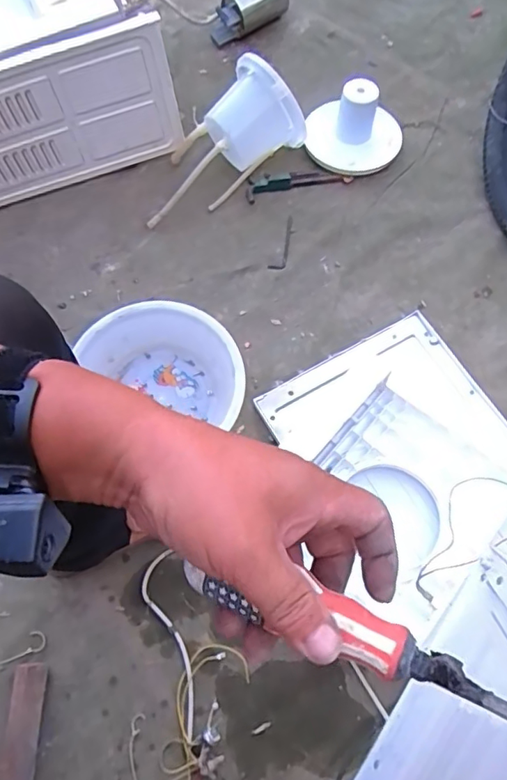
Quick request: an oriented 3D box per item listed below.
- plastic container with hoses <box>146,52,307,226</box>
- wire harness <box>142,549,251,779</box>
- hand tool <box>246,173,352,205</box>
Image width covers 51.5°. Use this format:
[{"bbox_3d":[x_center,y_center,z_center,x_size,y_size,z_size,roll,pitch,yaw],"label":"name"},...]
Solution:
[{"bbox_3d":[-0.064,-0.441,0.929,0.308,0.176,0.155,-16,68,-3],"label":"plastic container with hoses"},{"bbox_3d":[-0.128,0.442,0.629,0.166,0.019,0.451,16,69,8],"label":"wire harness"},{"bbox_3d":[0.080,-0.382,0.963,0.189,0.025,0.044,-14,68,-4],"label":"hand tool"}]

